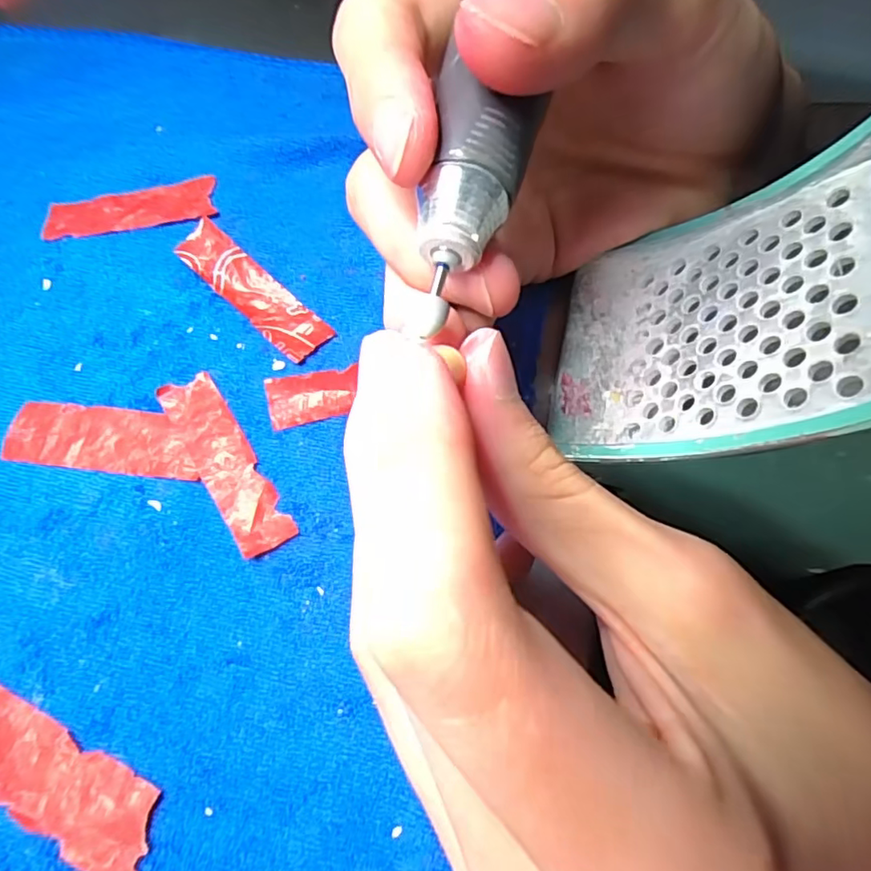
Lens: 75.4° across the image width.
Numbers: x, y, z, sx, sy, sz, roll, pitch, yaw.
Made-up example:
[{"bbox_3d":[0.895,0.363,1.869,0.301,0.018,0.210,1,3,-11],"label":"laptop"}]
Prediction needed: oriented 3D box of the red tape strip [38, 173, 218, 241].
[{"bbox_3d":[-0.106,-0.079,0.194,0.059,0.004,0.016,-8,68,-1],"label":"red tape strip"}]

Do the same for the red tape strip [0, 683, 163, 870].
[{"bbox_3d":[-0.090,0.079,0.131,0.058,0.004,0.019,24,63,12],"label":"red tape strip"}]

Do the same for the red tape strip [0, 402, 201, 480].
[{"bbox_3d":[-0.096,0.000,0.163,0.057,0.004,0.019,5,69,4],"label":"red tape strip"}]

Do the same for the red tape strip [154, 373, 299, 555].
[{"bbox_3d":[-0.060,0.007,0.160,0.015,0.004,0.058,-32,71,-10],"label":"red tape strip"}]

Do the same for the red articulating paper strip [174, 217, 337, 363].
[{"bbox_3d":[-0.058,-0.046,0.180,0.059,0.004,0.016,42,78,10],"label":"red articulating paper strip"}]

